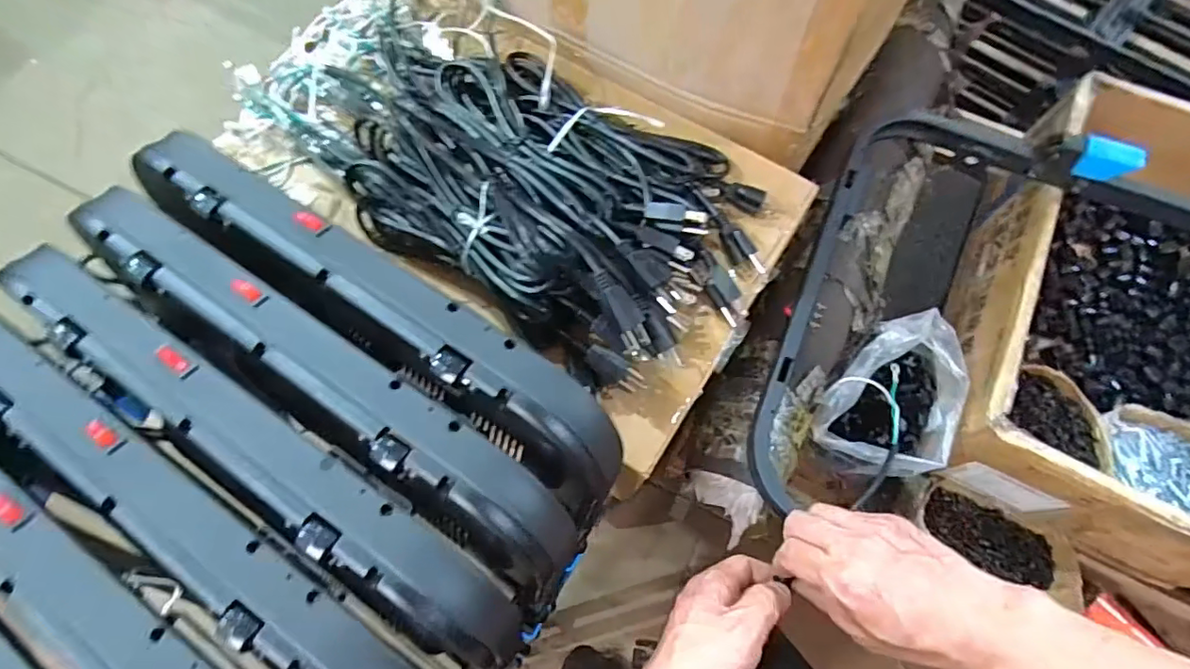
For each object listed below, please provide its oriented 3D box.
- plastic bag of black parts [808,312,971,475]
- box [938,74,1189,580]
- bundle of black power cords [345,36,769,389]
[{"bbox_3d":[0.329,0.081,0.648,0.125,0.140,0.179,32,72,12],"label":"plastic bag of black parts"},{"bbox_3d":[0.656,-0.018,0.680,0.359,0.175,0.539,27,72,10],"label":"box"},{"bbox_3d":[-0.051,-0.156,0.515,0.428,0.087,0.261,33,73,12],"label":"bundle of black power cords"}]

